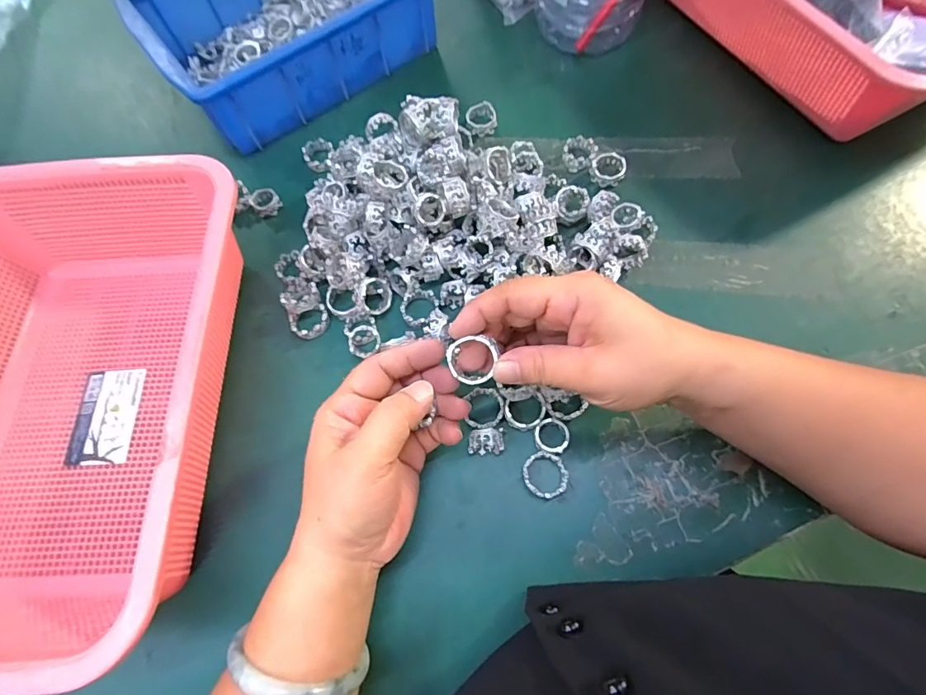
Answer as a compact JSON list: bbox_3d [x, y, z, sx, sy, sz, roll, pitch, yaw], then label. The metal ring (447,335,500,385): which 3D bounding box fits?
[{"bbox_3d":[0.007,0.006,0.250,0.025,0.013,0.026,1,98,10],"label":"metal ring"}]

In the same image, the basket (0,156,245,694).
[{"bbox_3d":[-0.253,0.026,0.287,0.213,0.081,0.294,-4,69,1],"label":"basket"}]

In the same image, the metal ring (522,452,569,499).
[{"bbox_3d":[0.053,0.082,0.290,0.030,0.010,0.028,2,67,-4],"label":"metal ring"}]

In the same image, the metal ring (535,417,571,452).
[{"bbox_3d":[0.058,0.057,0.295,0.022,0.007,0.022,-1,67,3],"label":"metal ring"}]

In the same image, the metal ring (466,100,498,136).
[{"bbox_3d":[0.017,-0.202,0.406,0.027,0.015,0.026,-1,69,2],"label":"metal ring"}]

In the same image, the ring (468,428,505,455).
[{"bbox_3d":[0.015,0.061,0.296,0.022,0.019,0.014,-1,69,2],"label":"ring"}]

